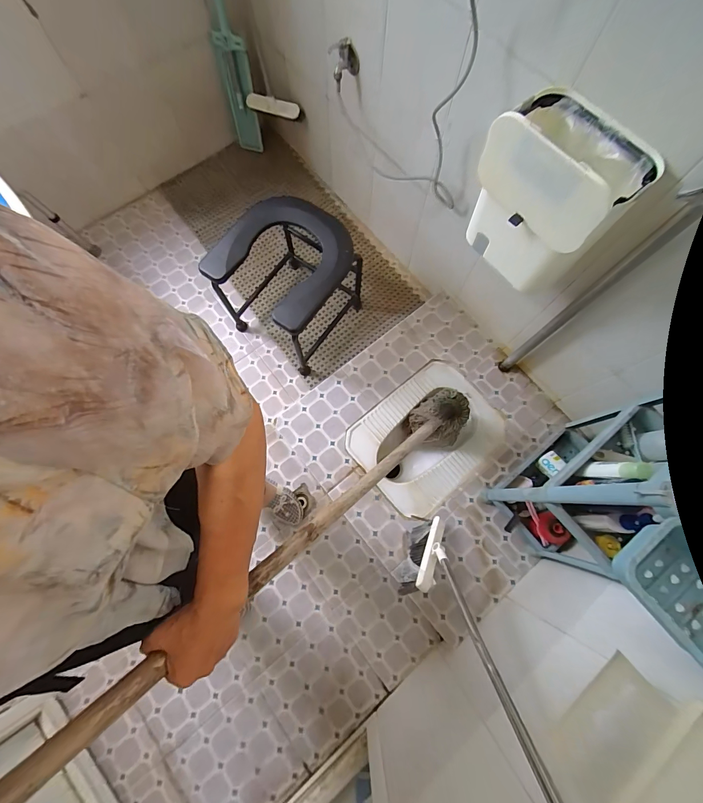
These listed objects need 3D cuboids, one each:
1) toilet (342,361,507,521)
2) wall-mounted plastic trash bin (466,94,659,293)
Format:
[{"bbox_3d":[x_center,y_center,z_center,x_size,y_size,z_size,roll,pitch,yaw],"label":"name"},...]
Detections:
[{"bbox_3d":[0.262,0.123,1.218,0.493,0.140,0.374,-40,78,-12],"label":"toilet"},{"bbox_3d":[0.390,-0.411,0.709,0.181,0.284,0.261,-40,79,-10],"label":"wall-mounted plastic trash bin"}]

